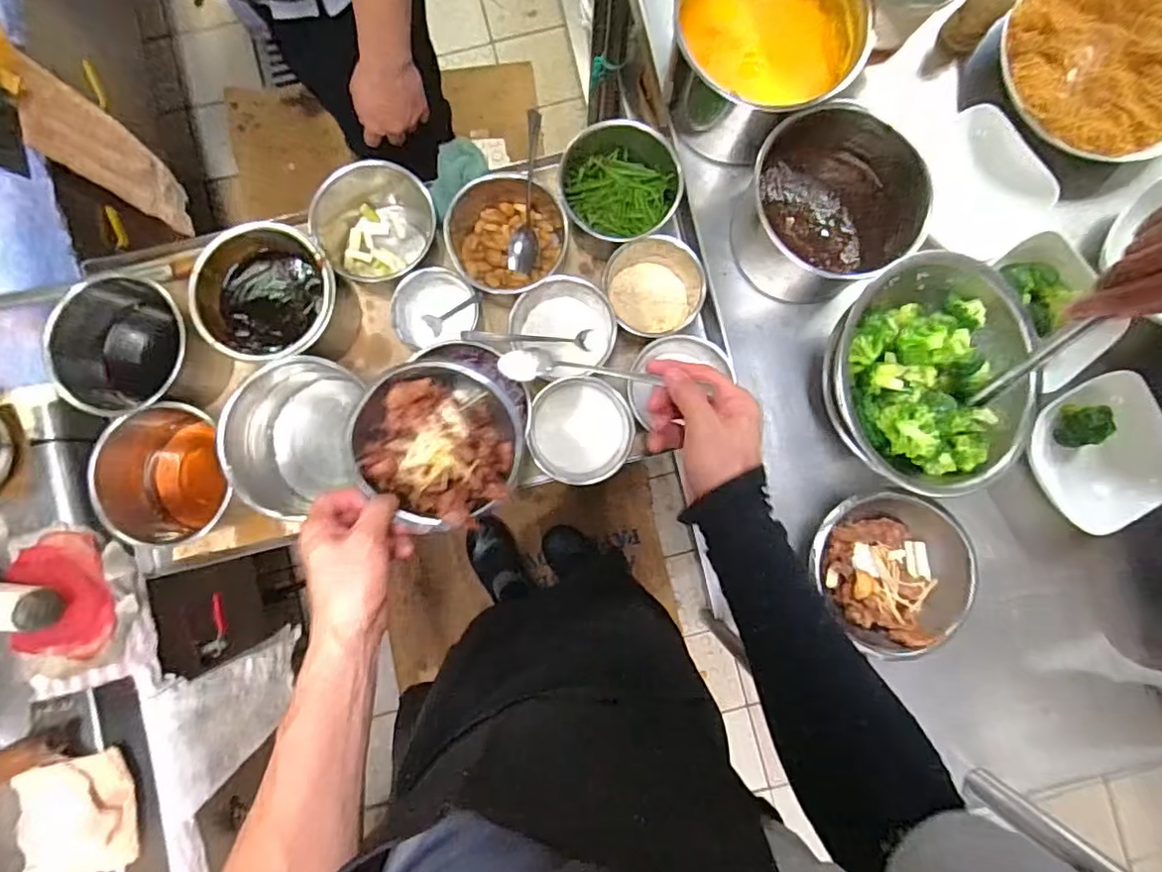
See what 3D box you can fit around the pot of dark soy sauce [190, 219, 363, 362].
[{"bbox_3d":[-0.354,-0.156,0.696,0.145,0.112,0.149,0,87,-2],"label":"pot of dark soy sauce"}]

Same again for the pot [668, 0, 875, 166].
[{"bbox_3d":[0.188,-0.407,0.625,0.181,0.104,0.180,0,87,-2],"label":"pot"}]

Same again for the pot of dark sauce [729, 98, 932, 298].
[{"bbox_3d":[0.248,-0.244,0.622,0.163,0.111,0.175,0,87,-2],"label":"pot of dark sauce"}]

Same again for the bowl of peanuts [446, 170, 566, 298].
[{"bbox_3d":[-0.094,-0.246,0.712,0.140,0.073,0.130,0,87,-2],"label":"bowl of peanuts"}]

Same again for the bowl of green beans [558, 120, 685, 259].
[{"bbox_3d":[0.044,-0.290,0.711,0.138,0.085,0.121,20,86,0],"label":"bowl of green beans"}]

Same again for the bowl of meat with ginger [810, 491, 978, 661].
[{"bbox_3d":[0.325,0.138,0.621,0.141,0.071,0.173,-37,88,-3],"label":"bowl of meat with ginger"}]

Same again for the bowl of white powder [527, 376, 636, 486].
[{"bbox_3d":[-0.002,-0.005,0.680,0.117,0.068,0.116,0,87,-2],"label":"bowl of white powder"}]

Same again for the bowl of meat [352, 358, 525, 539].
[{"bbox_3d":[-0.142,0.005,0.586,0.166,0.062,0.150,37,86,1],"label":"bowl of meat"}]

